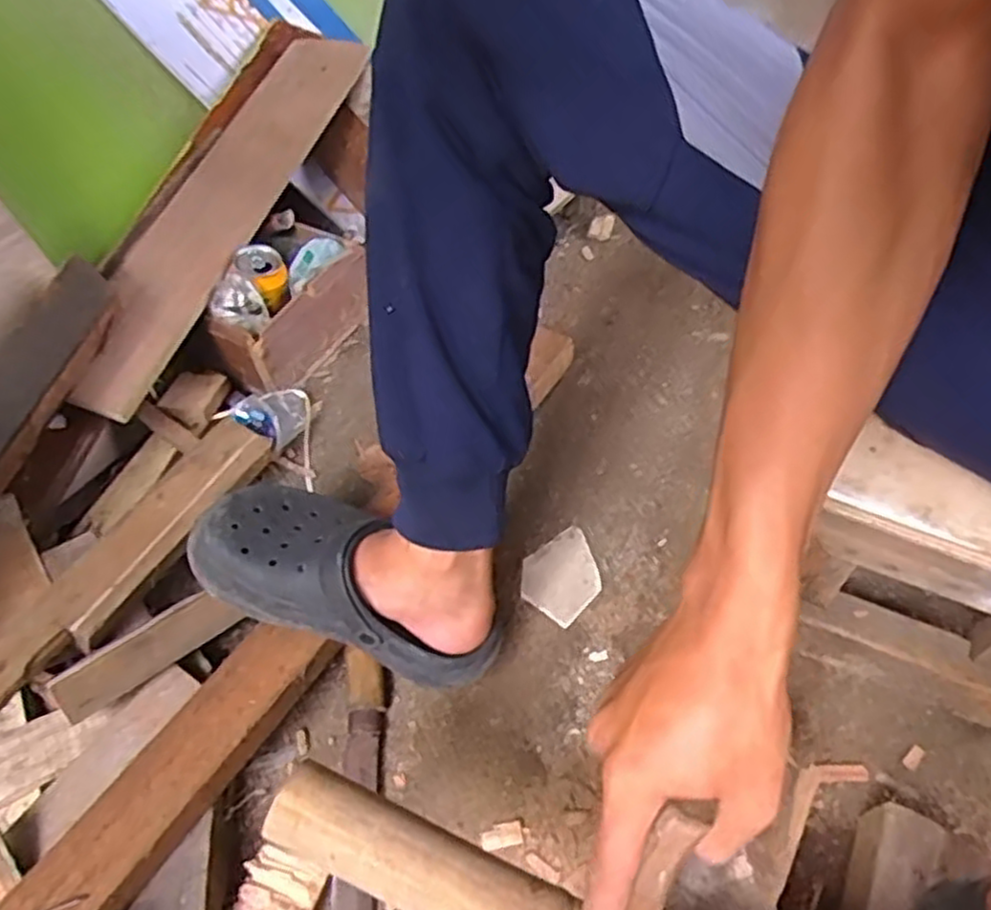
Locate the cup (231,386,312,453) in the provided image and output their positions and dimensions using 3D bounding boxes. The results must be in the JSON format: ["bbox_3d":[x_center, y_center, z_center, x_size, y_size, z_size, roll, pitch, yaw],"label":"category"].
[{"bbox_3d":[-0.249,-0.049,0.851,0.059,0.060,0.083,21,57,19],"label":"cup"}]

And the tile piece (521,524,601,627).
[{"bbox_3d":[0.068,0.116,0.732,0.074,0.007,0.090,36,63,27],"label":"tile piece"}]

